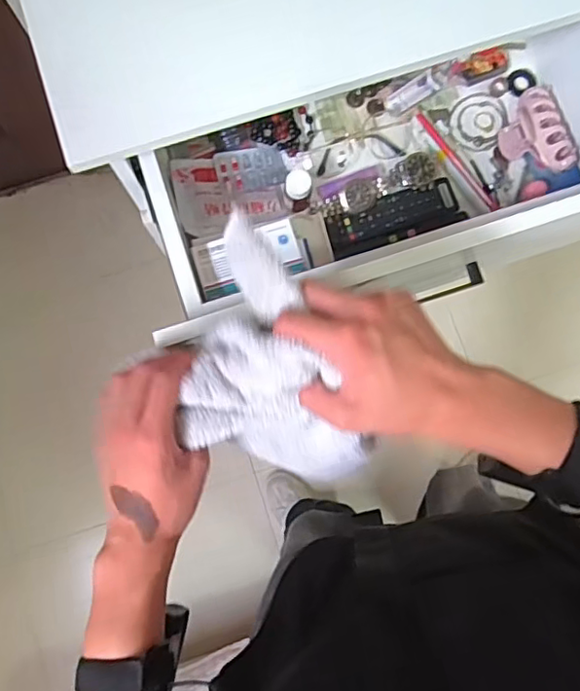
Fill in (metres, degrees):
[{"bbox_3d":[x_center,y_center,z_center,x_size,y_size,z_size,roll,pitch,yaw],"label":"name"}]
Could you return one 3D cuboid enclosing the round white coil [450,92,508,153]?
[{"bbox_3d":[0.225,-0.269,0.708,0.062,0.005,0.078,35,81,6],"label":"round white coil"}]

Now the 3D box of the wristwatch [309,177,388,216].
[{"bbox_3d":[0.070,-0.169,0.673,0.090,0.023,0.034,-22,81,-4],"label":"wristwatch"}]

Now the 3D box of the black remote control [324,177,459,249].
[{"bbox_3d":[0.117,-0.152,0.681,0.150,0.013,0.042,-17,80,-3],"label":"black remote control"}]

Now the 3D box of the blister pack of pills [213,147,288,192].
[{"bbox_3d":[-0.046,-0.208,0.692,0.081,0.004,0.049,-11,81,-15],"label":"blister pack of pills"}]

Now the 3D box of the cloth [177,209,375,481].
[{"bbox_3d":[-0.024,0.027,0.429,0.108,0.134,0.178,-30,81,-5],"label":"cloth"}]

